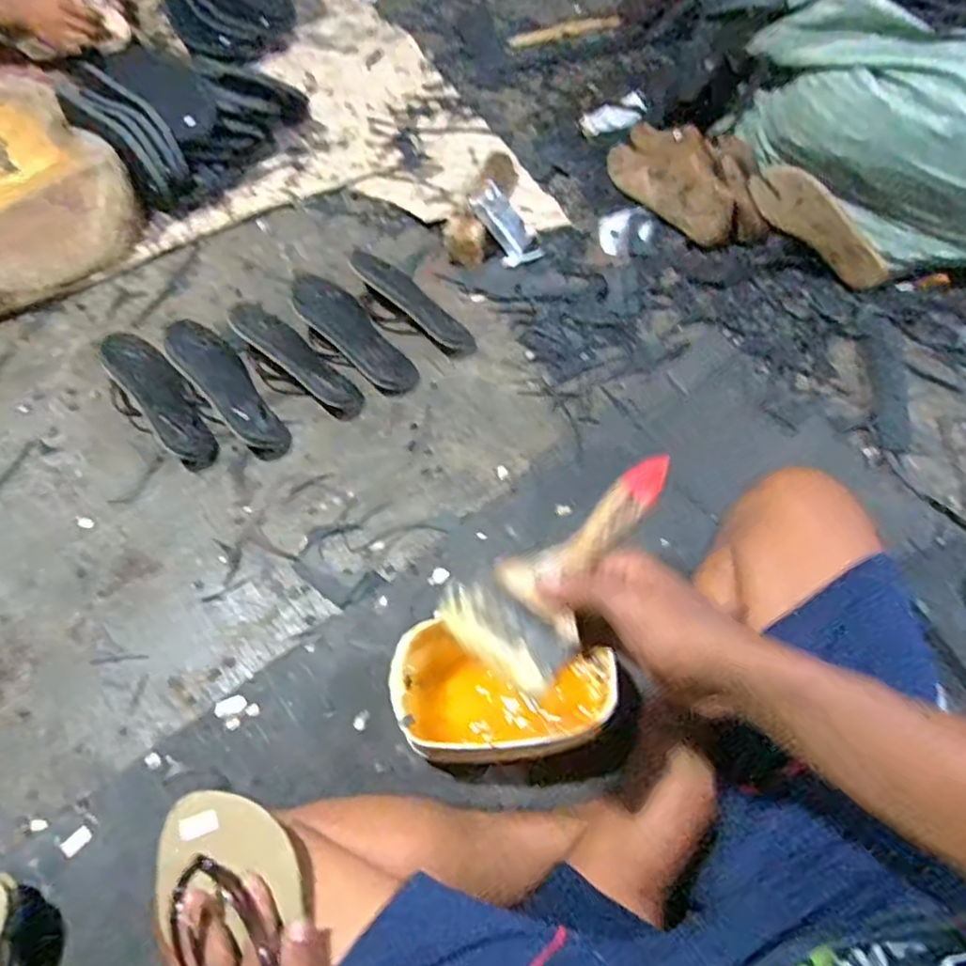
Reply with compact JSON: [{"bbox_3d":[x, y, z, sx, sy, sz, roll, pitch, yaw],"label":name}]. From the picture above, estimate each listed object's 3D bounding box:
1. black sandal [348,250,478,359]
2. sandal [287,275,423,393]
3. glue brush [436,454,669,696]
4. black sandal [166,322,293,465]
[{"bbox_3d":[-0.110,-0.256,0.943,0.091,0.051,0.228,-35,65,-16],"label":"black sandal"},{"bbox_3d":[-0.192,-0.212,0.932,0.090,0.059,0.250,-36,66,-16],"label":"sandal"},{"bbox_3d":[0.056,0.049,0.406,0.159,0.016,0.075,-42,70,-5],"label":"glue brush"},{"bbox_3d":[-0.345,-0.133,0.886,0.077,0.064,0.252,-32,65,-14],"label":"black sandal"}]

